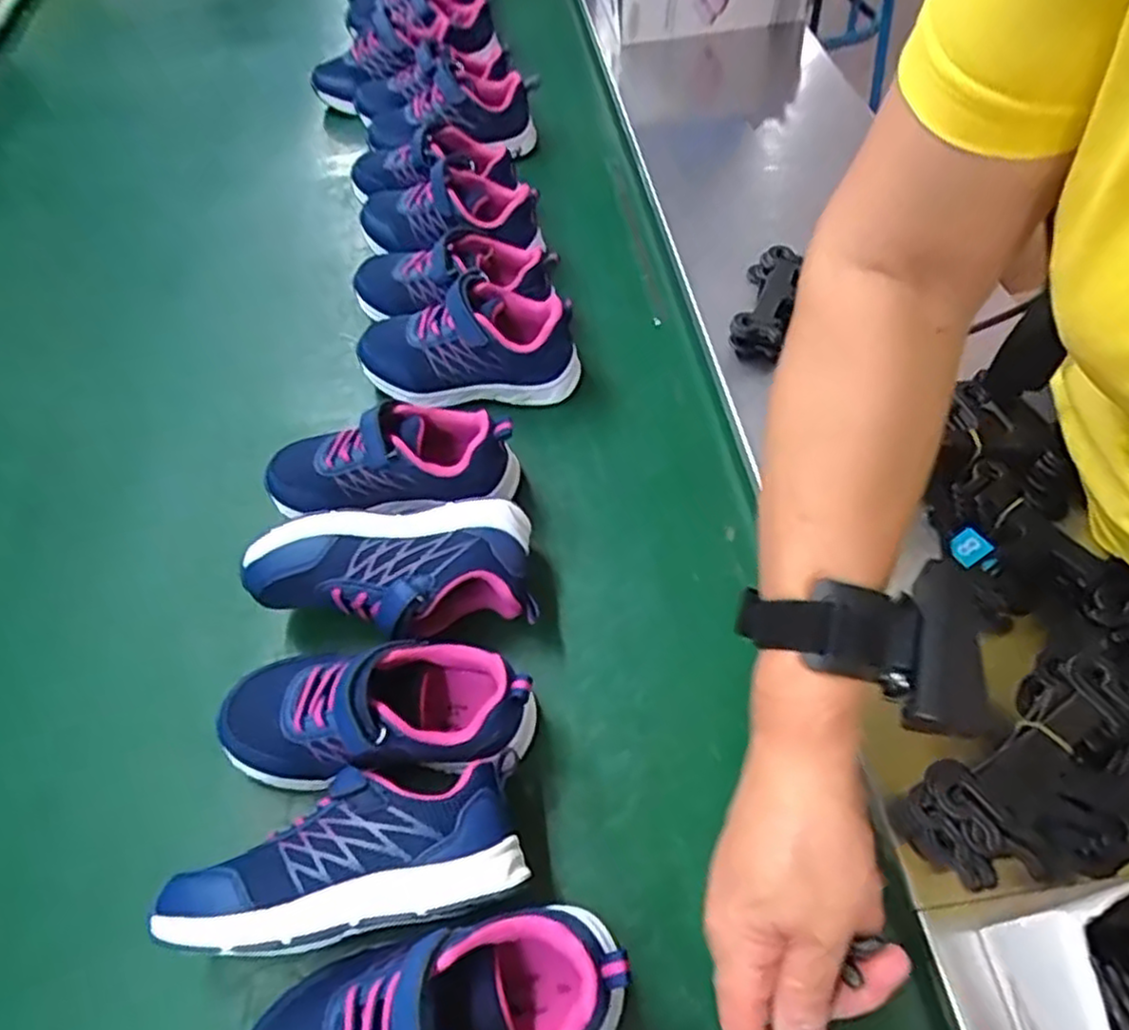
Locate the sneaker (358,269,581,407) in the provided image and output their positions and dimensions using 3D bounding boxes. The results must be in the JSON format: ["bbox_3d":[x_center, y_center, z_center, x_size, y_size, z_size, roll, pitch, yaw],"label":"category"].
[{"bbox_3d":[-0.075,-0.129,0.552,0.170,0.076,0.079,-1,57,2],"label":"sneaker"}]

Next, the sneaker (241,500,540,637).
[{"bbox_3d":[-0.102,0.044,0.431,0.166,0.076,0.075,-6,53,-2],"label":"sneaker"}]

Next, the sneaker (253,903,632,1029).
[{"bbox_3d":[-0.057,0.219,0.313,0.169,0.074,0.069,-14,57,-7],"label":"sneaker"}]

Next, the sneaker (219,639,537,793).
[{"bbox_3d":[-0.100,0.107,0.387,0.167,0.078,0.066,-1,57,2],"label":"sneaker"}]

